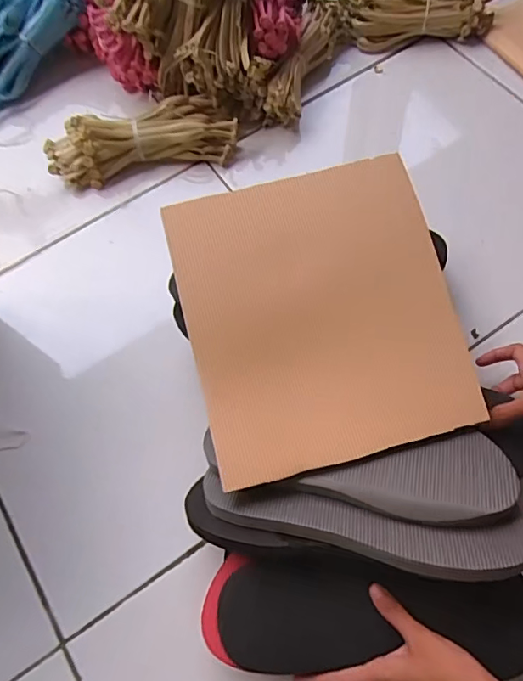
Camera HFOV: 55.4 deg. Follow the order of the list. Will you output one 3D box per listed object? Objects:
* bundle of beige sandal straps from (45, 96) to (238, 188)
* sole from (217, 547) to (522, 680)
[{"bbox_3d":[-0.157,-0.263,0.652,0.245,0.054,0.088,-13,68,-3],"label":"bundle of beige sandal straps"},{"bbox_3d":[0.095,0.222,0.407,0.253,0.023,0.086,1,68,3],"label":"sole"}]

